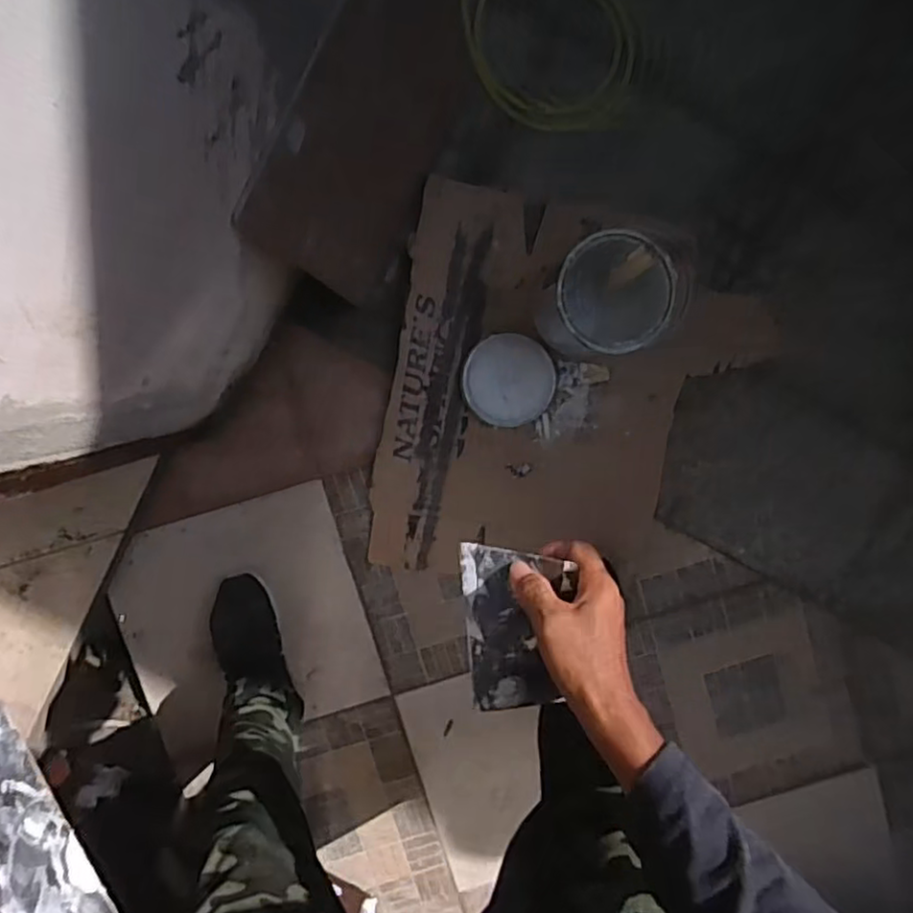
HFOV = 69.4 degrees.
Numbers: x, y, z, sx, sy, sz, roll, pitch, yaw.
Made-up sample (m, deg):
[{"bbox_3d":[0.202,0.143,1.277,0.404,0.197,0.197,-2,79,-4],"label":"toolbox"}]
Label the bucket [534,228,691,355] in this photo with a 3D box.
[{"bbox_3d":[0.213,-0.233,0.984,0.163,0.206,0.150,0,97,-3],"label":"bucket"}]

